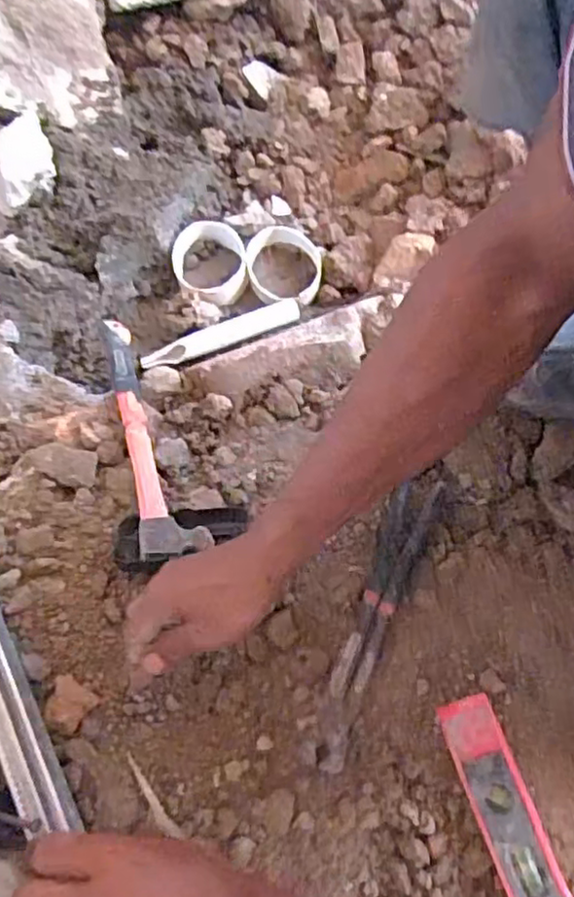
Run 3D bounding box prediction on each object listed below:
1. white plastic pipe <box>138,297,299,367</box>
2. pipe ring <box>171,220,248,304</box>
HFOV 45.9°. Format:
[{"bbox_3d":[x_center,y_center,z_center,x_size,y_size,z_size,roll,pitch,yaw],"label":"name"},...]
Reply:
[{"bbox_3d":[-0.074,-0.128,0.757,0.182,0.019,0.026,-23,71,-6],"label":"white plastic pipe"},{"bbox_3d":[-0.090,-0.220,0.802,0.086,0.033,0.100,-18,70,-4],"label":"pipe ring"}]

